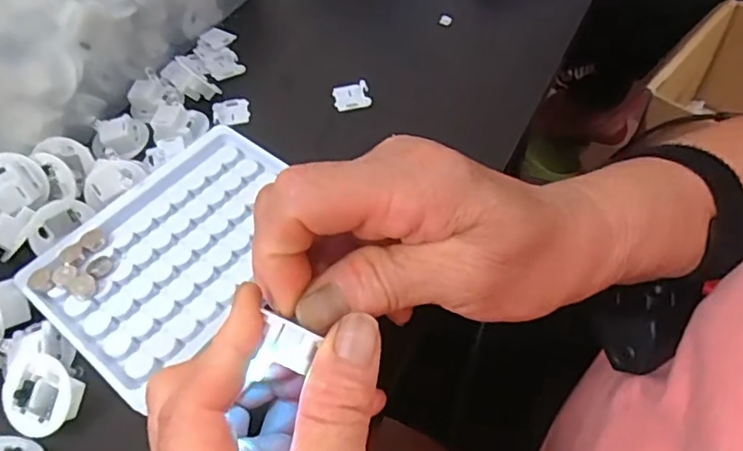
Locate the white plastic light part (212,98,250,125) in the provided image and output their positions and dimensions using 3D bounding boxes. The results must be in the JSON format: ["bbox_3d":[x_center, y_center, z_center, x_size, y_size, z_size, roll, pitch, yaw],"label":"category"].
[{"bbox_3d":[-0.085,-0.069,0.361,0.021,0.004,0.018,-9,54,-4],"label":"white plastic light part"}]

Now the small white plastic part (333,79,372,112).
[{"bbox_3d":[-0.012,-0.079,0.364,0.022,0.006,0.019,-8,54,-3],"label":"small white plastic part"}]

